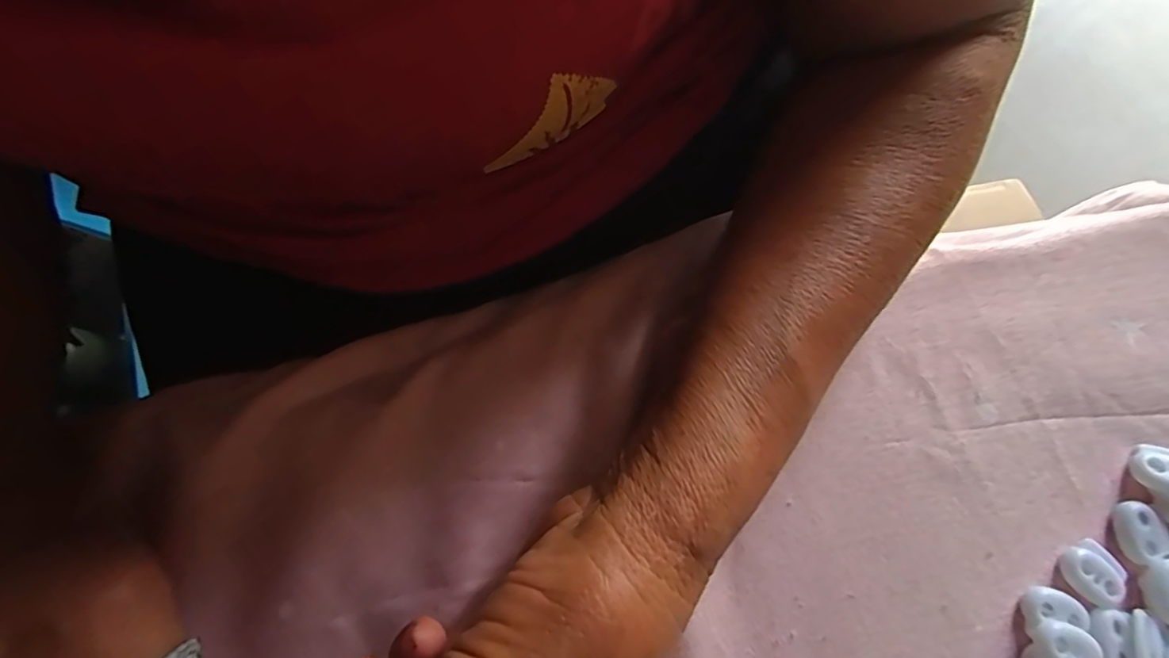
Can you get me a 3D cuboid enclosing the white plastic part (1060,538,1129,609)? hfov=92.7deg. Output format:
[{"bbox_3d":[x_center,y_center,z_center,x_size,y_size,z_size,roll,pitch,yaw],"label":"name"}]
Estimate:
[{"bbox_3d":[0.186,0.089,0.202,0.021,0.005,0.021,-34,72,-5],"label":"white plastic part"}]

